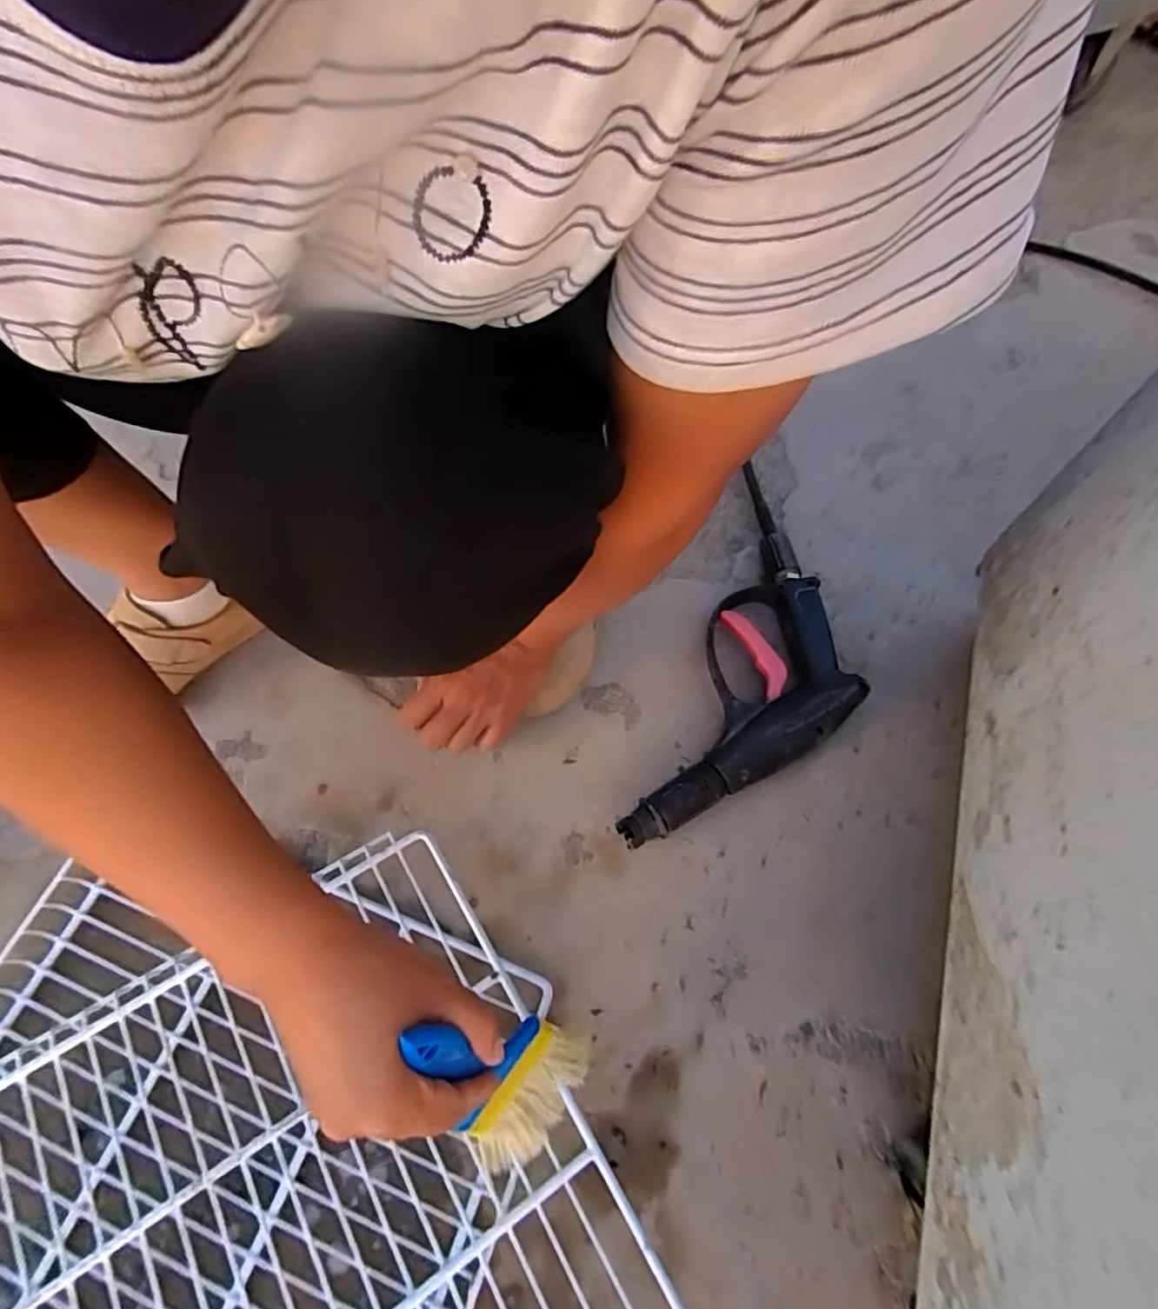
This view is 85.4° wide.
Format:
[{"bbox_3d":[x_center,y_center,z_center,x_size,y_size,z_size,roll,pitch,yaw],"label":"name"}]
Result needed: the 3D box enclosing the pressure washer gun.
[{"bbox_3d":[0.168,0.010,0.551,0.142,0.038,0.374,23,65,11],"label":"pressure washer gun"}]

